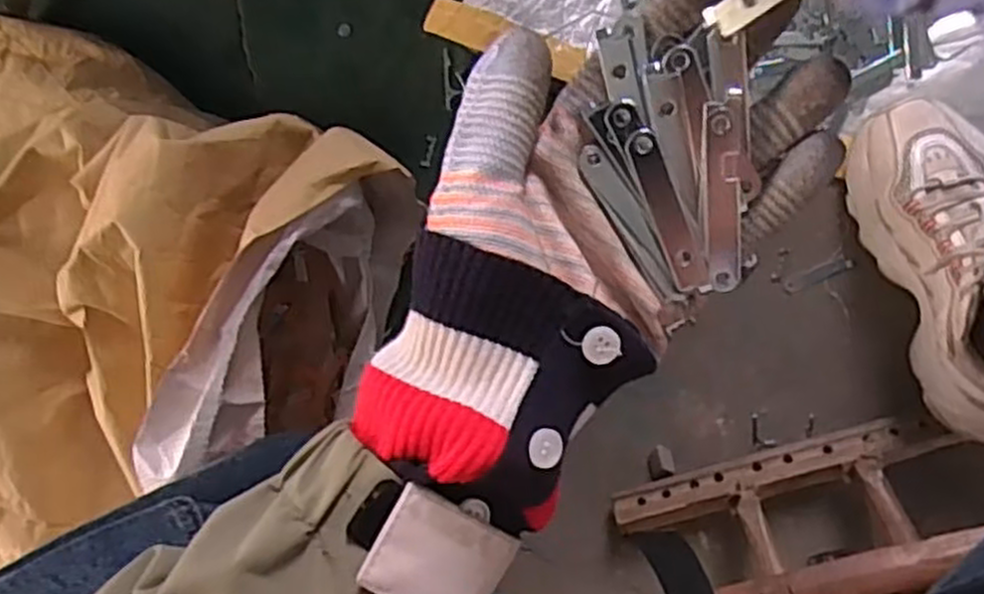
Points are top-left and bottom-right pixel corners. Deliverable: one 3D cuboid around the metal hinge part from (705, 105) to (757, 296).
[{"bbox_3d":[0.071,-0.030,0.238,0.012,0.004,0.055,-3,102,10],"label":"metal hinge part"}]

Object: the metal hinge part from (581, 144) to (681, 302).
[{"bbox_3d":[0.044,-0.023,0.245,0.007,0.004,0.053,-29,92,10],"label":"metal hinge part"}]

